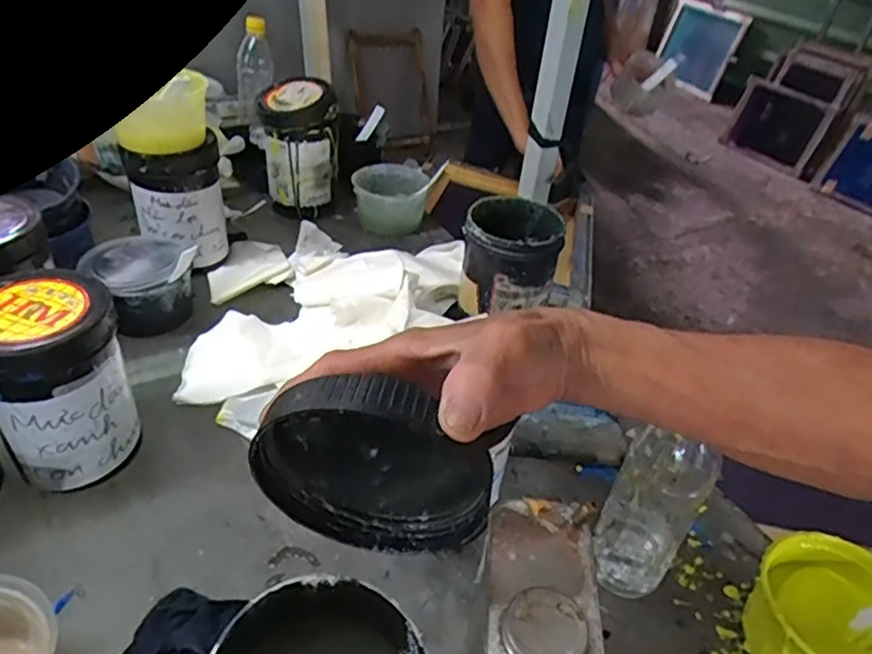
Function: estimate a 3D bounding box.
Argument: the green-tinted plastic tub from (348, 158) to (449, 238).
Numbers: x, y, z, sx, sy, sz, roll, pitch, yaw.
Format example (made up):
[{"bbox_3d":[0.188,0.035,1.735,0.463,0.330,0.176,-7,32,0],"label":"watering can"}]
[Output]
[{"bbox_3d":[-0.061,-0.202,0.941,0.135,0.088,0.103,5,38,-3],"label":"green-tinted plastic tub"}]

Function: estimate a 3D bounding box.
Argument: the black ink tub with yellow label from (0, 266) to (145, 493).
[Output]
[{"bbox_3d":[-0.308,0.044,0.518,0.101,0.155,0.095,4,38,-3],"label":"black ink tub with yellow label"}]

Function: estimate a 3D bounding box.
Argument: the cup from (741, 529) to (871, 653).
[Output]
[{"bbox_3d":[0.291,0.223,0.471,0.113,0.073,0.108,4,38,-3],"label":"cup"}]

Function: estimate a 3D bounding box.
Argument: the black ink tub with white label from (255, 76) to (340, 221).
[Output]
[{"bbox_3d":[-0.197,-0.260,0.913,0.110,0.165,0.103,-1,39,-11],"label":"black ink tub with white label"}]

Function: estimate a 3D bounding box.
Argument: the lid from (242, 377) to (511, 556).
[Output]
[{"bbox_3d":[-0.031,0.066,0.291,0.111,0.109,0.024,10,38,4],"label":"lid"}]

